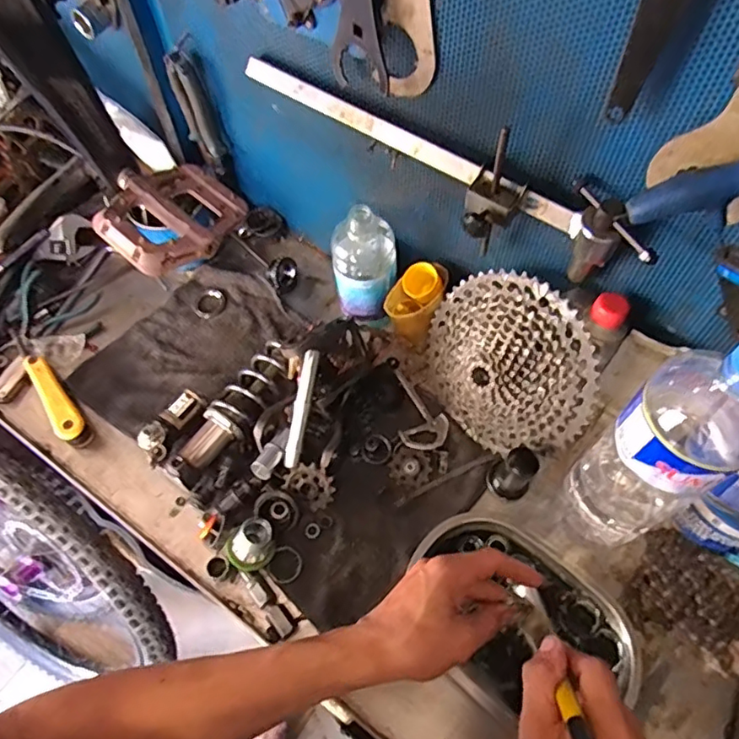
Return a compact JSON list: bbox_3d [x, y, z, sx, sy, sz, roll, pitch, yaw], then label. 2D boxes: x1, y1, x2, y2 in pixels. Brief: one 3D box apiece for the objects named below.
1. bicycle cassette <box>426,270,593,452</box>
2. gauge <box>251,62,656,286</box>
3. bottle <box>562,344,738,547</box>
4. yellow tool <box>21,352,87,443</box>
[{"bbox_3d":[0.130,0.001,0.590,0.048,0.191,0.196,-19,64,-44],"label":"bicycle cassette"},{"bbox_3d":[0.045,-0.185,0.529,0.415,0.110,0.059,33,65,19],"label":"gauge"},{"bbox_3d":[0.245,0.071,0.476,0.087,0.303,0.083,-1,59,1],"label":"bottle"},{"bbox_3d":[-0.377,0.034,0.682,0.032,0.033,0.140,-36,64,-19],"label":"yellow tool"}]

